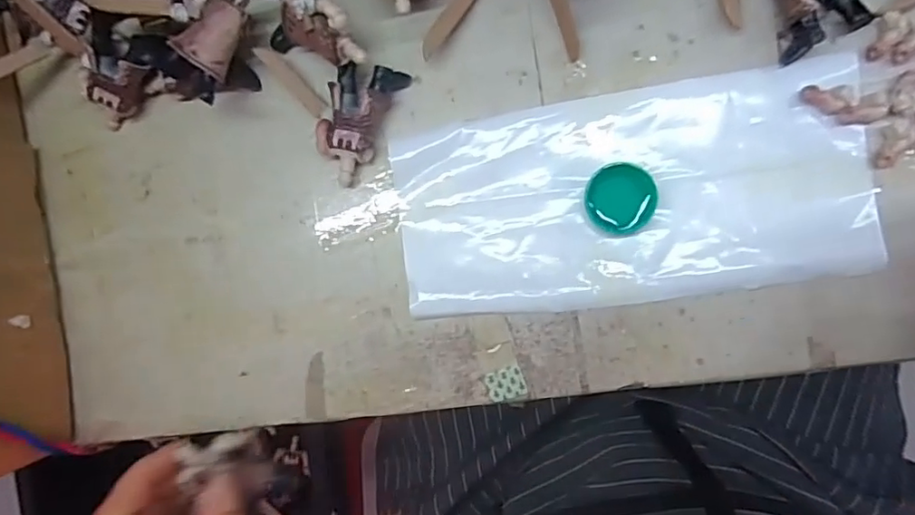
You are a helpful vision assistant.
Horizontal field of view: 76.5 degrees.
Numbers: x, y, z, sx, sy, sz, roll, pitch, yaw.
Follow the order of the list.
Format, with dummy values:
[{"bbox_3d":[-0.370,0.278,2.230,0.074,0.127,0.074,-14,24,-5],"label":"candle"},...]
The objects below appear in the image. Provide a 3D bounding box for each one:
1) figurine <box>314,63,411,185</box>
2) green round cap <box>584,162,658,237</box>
[{"bbox_3d":[-0.051,-0.068,0.286,0.028,0.019,0.060,28,97,7],"label":"figurine"},{"bbox_3d":[0.076,-0.027,0.269,0.031,0.012,0.032,0,93,9],"label":"green round cap"}]

